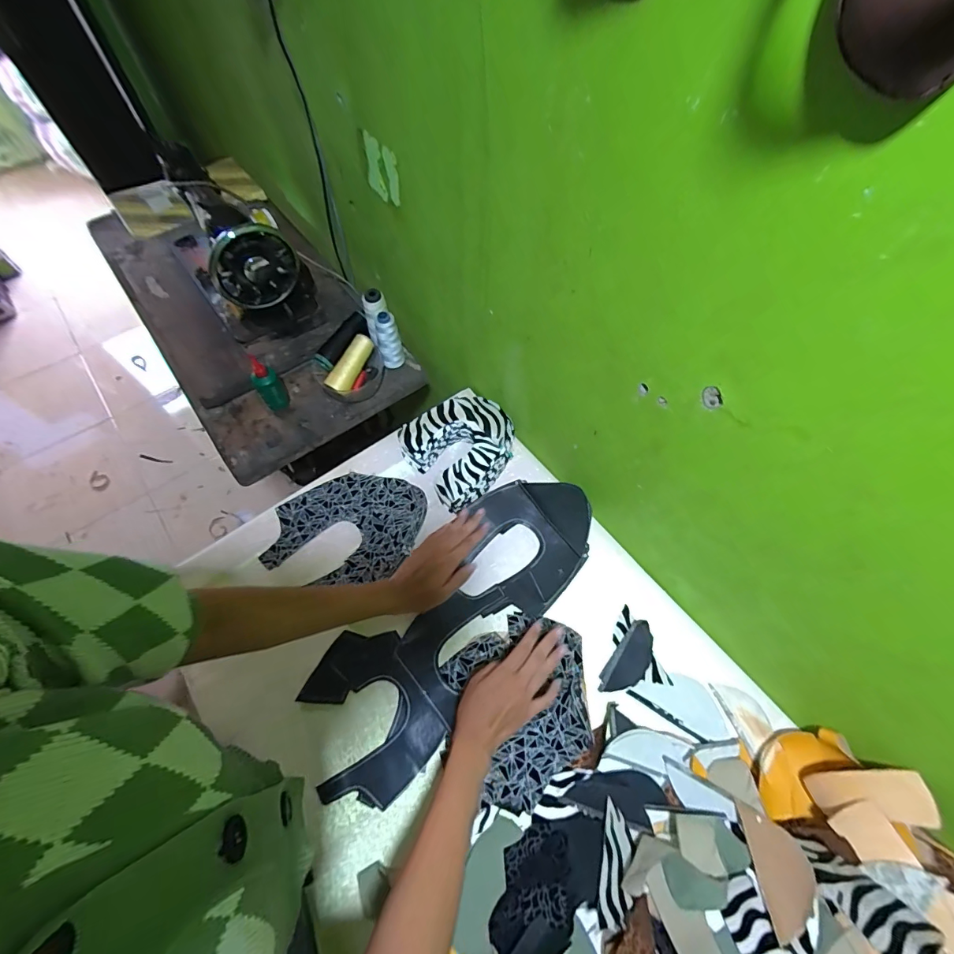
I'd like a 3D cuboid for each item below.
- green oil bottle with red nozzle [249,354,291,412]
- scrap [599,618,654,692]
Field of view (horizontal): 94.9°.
[{"bbox_3d":[-0.364,-0.161,0.764,0.040,0.106,0.035,-36,69,-18],"label":"green oil bottle with red nozzle"},{"bbox_3d":[0.214,0.255,0.608,0.046,0.004,0.110,36,67,16],"label":"scrap"}]

